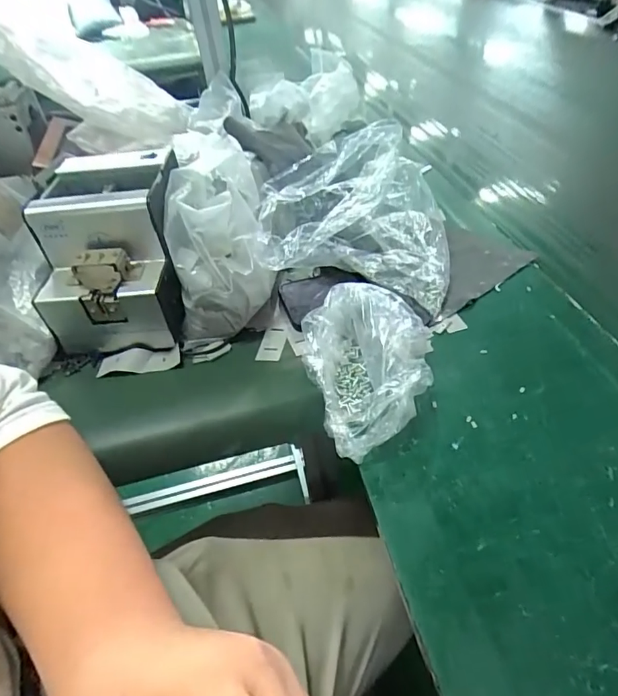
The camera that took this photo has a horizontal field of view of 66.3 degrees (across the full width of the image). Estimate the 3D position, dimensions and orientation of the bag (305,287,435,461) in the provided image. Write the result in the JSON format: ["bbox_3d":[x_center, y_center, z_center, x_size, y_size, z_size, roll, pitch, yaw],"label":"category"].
[{"bbox_3d":[0.046,0.018,0.427,0.122,0.063,0.153,7,46,13],"label":"bag"}]

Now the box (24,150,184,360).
[{"bbox_3d":[-0.210,-0.108,0.512,0.133,0.140,0.177,-6,44,0],"label":"box"}]

